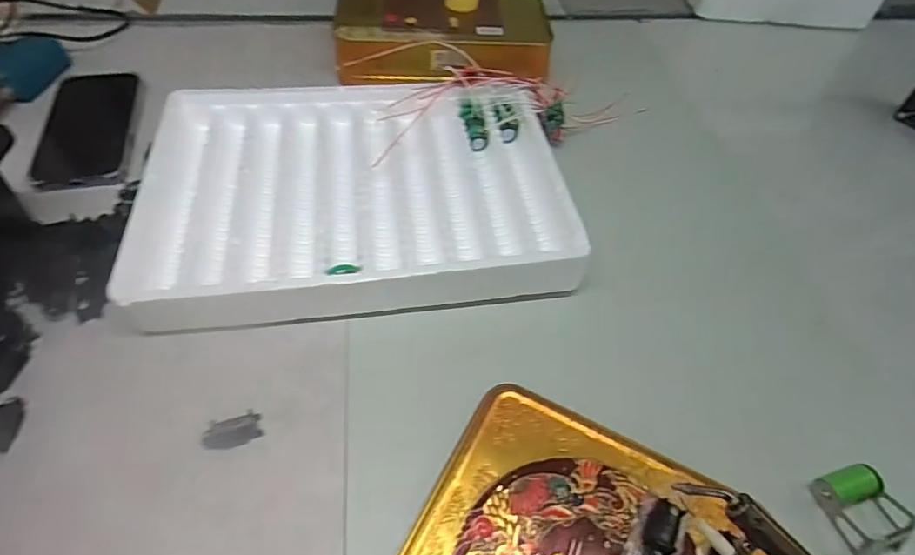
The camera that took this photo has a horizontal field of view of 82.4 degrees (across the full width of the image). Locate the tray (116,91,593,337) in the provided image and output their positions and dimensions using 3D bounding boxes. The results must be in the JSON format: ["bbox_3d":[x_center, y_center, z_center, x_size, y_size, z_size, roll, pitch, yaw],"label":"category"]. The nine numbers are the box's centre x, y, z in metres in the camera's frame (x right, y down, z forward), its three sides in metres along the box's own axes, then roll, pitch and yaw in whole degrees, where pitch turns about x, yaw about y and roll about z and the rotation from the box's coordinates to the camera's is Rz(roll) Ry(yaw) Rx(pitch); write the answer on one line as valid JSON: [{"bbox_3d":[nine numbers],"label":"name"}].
[{"bbox_3d":[-0.085,-0.084,0.453,0.337,0.034,0.247,-6,53,-9],"label":"tray"}]

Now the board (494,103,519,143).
[{"bbox_3d":[0.048,-0.153,0.513,0.020,0.009,0.038,-15,92,-15],"label":"board"}]

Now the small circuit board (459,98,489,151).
[{"bbox_3d":[0.017,-0.150,0.509,0.022,0.011,0.054,-11,78,-12],"label":"small circuit board"}]

